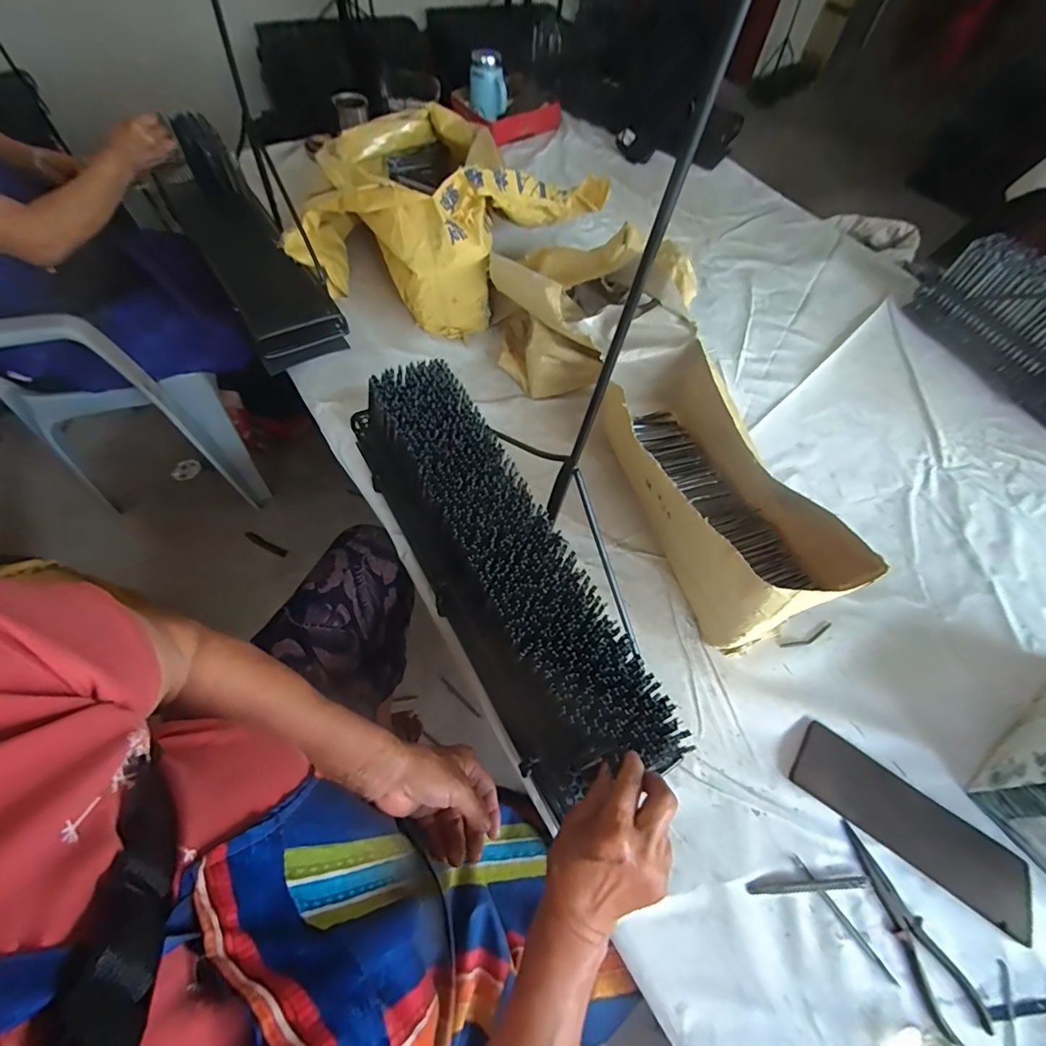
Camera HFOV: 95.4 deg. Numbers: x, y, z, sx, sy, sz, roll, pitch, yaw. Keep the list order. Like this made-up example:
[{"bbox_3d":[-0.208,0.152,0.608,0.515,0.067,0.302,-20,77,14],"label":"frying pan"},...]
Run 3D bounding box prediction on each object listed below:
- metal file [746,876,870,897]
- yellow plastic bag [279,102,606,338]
[{"bbox_3d":[0.310,0.395,0.516,0.133,0.005,0.013,0,60,-5],"label":"metal file"},{"bbox_3d":[-0.180,-0.605,0.940,0.410,0.205,0.516,41,65,18],"label":"yellow plastic bag"}]

